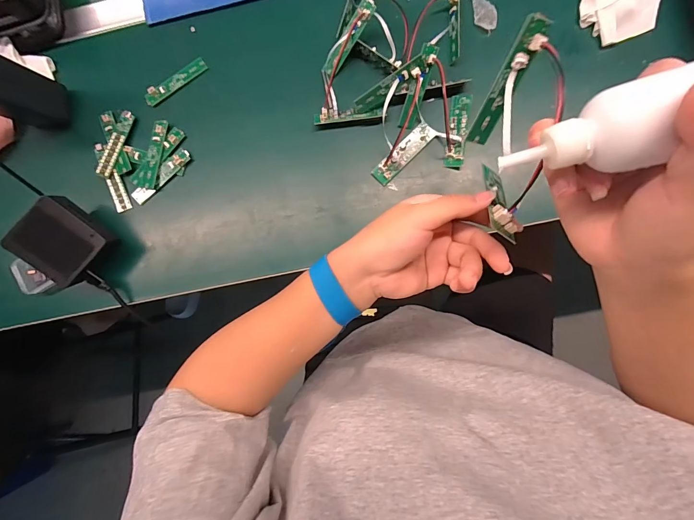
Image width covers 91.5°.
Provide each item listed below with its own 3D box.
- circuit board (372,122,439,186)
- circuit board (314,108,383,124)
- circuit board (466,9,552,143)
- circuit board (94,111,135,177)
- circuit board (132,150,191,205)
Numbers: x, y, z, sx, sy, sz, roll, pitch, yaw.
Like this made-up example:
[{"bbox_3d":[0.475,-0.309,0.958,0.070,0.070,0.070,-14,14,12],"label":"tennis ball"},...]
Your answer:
[{"bbox_3d":[0.066,-0.122,0.385,0.086,0.006,0.023,-45,101,-2],"label":"circuit board"},{"bbox_3d":[0.001,-0.170,0.390,0.078,0.010,0.016,-8,84,4],"label":"circuit board"},{"bbox_3d":[0.111,-0.122,0.239,0.016,0.083,0.008,25,42,6],"label":"circuit board"},{"bbox_3d":[-0.281,-0.142,0.411,0.018,0.009,0.085,18,86,6],"label":"circuit board"},{"bbox_3d":[-0.223,-0.100,0.406,0.084,0.008,0.018,-41,83,0],"label":"circuit board"}]

